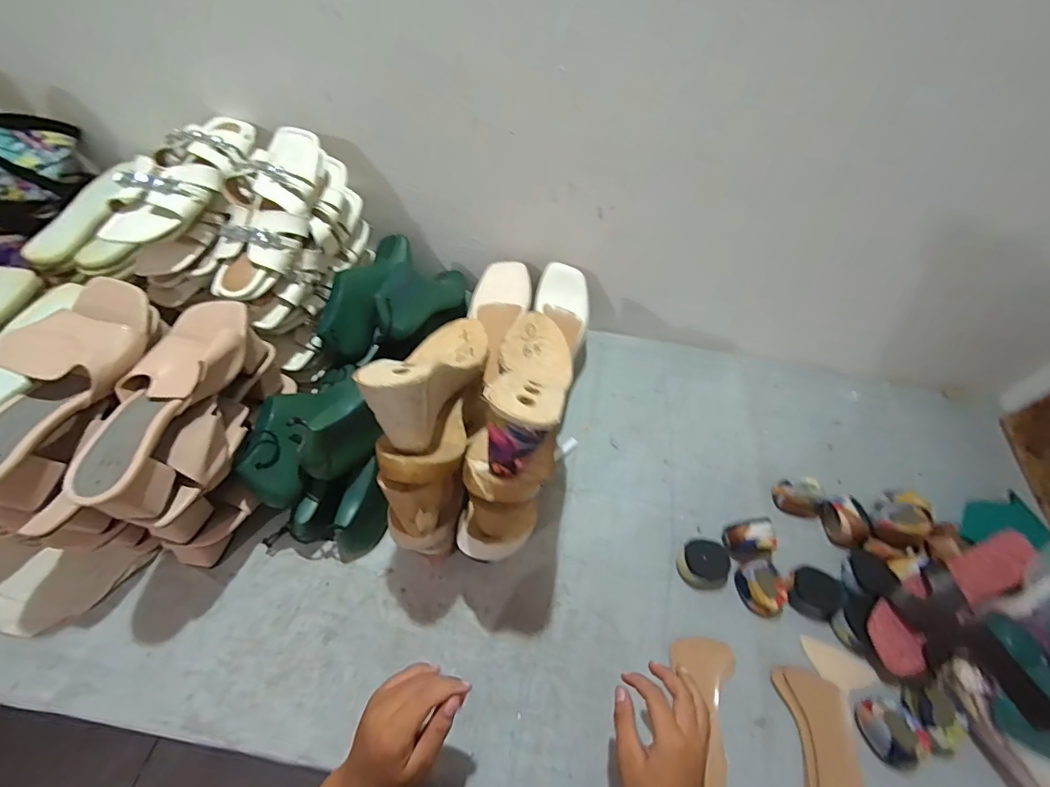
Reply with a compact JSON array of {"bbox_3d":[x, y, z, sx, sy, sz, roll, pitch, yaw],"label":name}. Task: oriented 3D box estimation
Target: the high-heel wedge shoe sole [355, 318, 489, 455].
[{"bbox_3d":[-0.092,-0.012,0.492,0.080,0.089,0.234,9,23,4],"label":"high-heel wedge shoe sole"}]

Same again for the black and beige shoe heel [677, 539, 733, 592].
[{"bbox_3d":[0.239,0.227,0.625,0.065,0.033,0.056,9,53,1],"label":"black and beige shoe heel"}]

